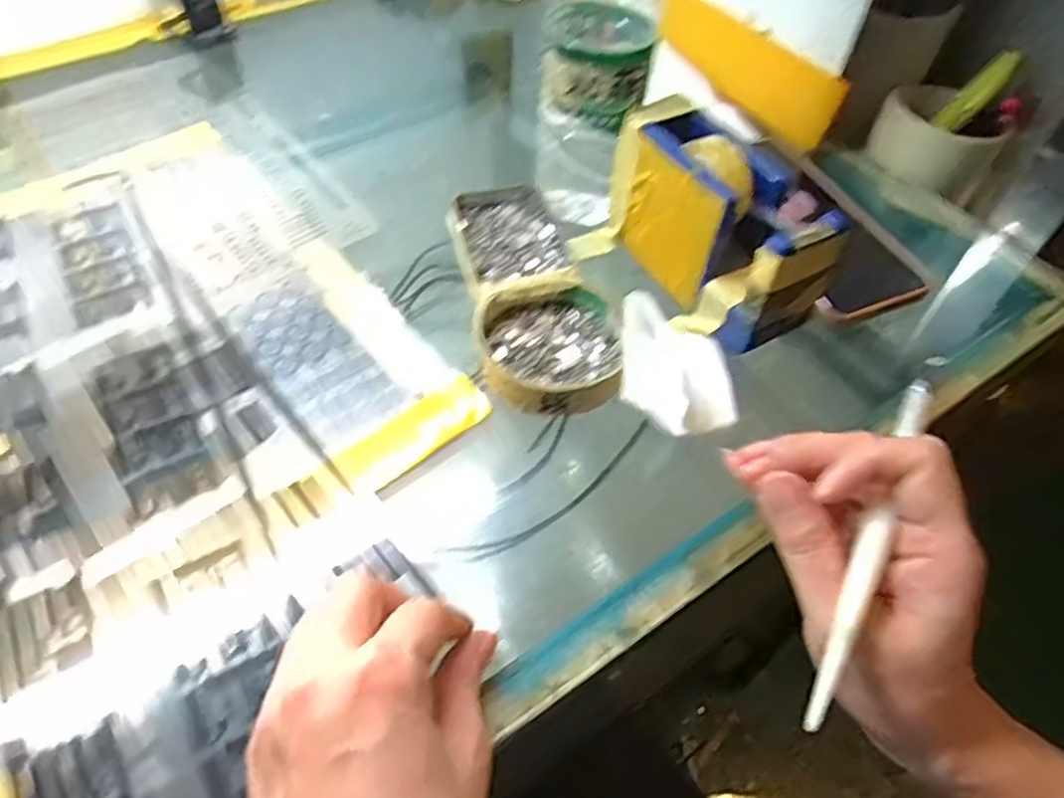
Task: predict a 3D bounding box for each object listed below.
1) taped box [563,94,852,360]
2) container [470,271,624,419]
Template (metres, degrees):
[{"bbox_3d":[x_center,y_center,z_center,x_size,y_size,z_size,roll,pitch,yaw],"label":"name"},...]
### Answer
[{"bbox_3d":[0.092,-0.094,0.392,0.065,0.080,0.138,-23,56,-19],"label":"taped box"},{"bbox_3d":[0.012,-0.030,0.385,0.077,0.021,0.080,1,52,-2],"label":"container"}]

